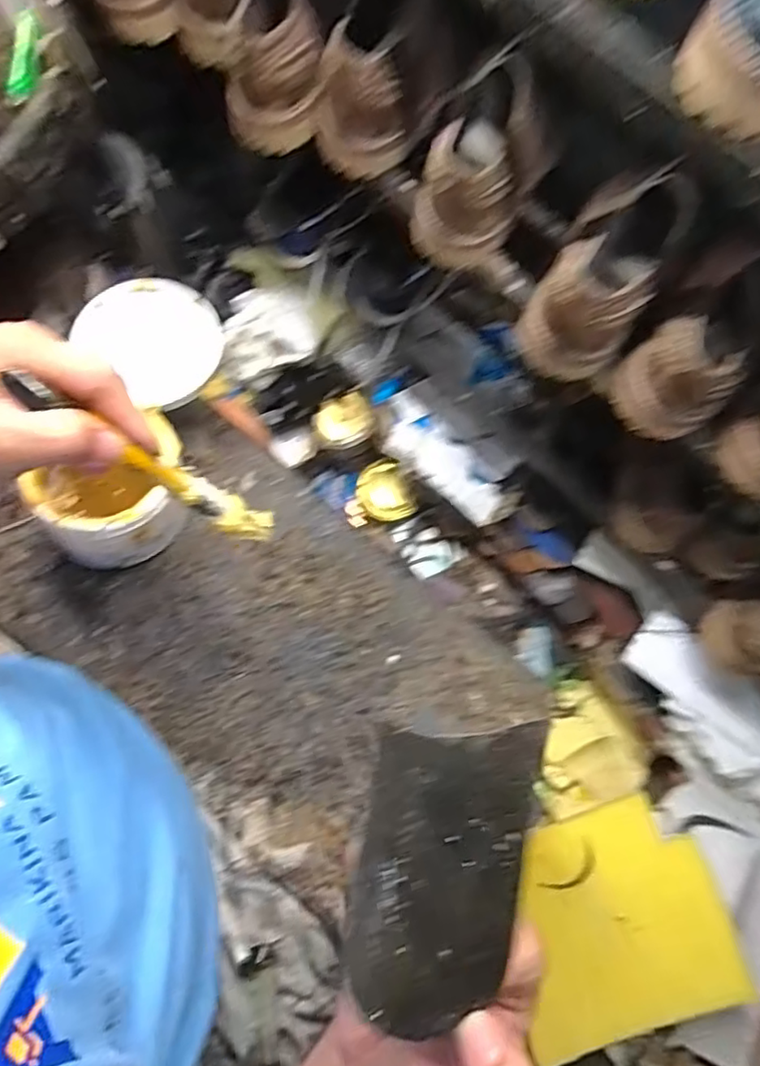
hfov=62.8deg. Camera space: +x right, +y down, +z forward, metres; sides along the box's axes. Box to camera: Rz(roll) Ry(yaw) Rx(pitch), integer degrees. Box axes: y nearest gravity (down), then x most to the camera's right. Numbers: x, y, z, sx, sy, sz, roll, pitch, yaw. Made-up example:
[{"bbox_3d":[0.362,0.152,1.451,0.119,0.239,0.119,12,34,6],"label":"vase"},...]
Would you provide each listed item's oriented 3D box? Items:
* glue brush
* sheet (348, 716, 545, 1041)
[{"bbox_3d":[-0.121,-0.035,0.342,0.015,0.159,0.024,9,70,44],"label":"glue brush"},{"bbox_3d":[0.027,0.139,0.264,0.070,0.015,0.119,14,75,2],"label":"sheet"}]

